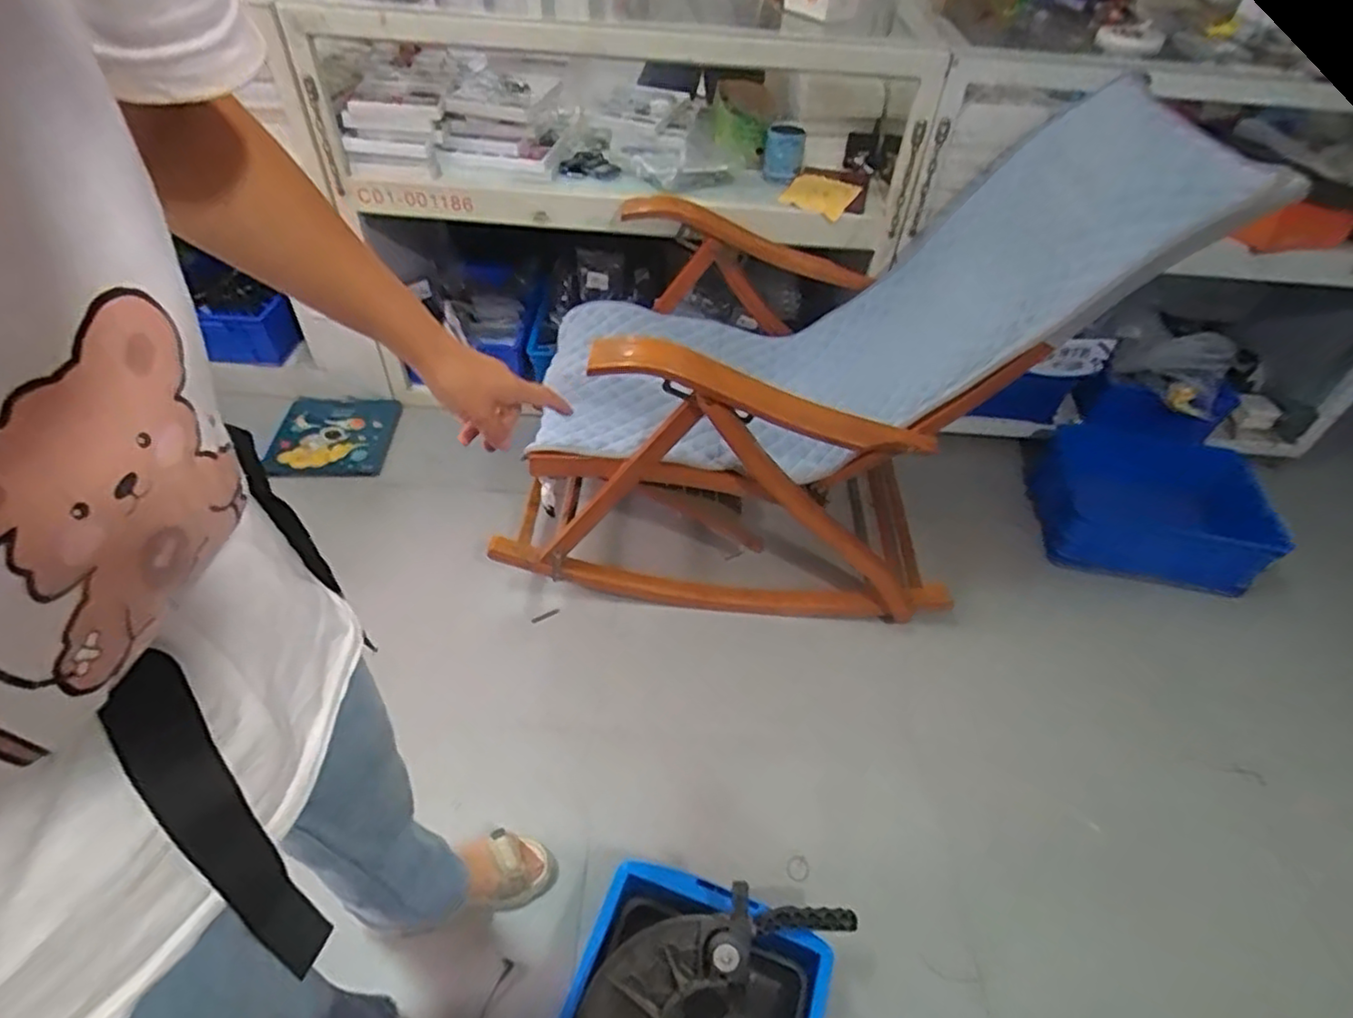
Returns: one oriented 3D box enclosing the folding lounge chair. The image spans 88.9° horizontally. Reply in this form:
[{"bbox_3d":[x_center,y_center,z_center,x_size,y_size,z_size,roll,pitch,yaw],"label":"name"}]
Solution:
[{"bbox_3d":[0.219,-0.270,1.346,1.025,0.894,0.619,7,46,3],"label":"folding lounge chair"}]

